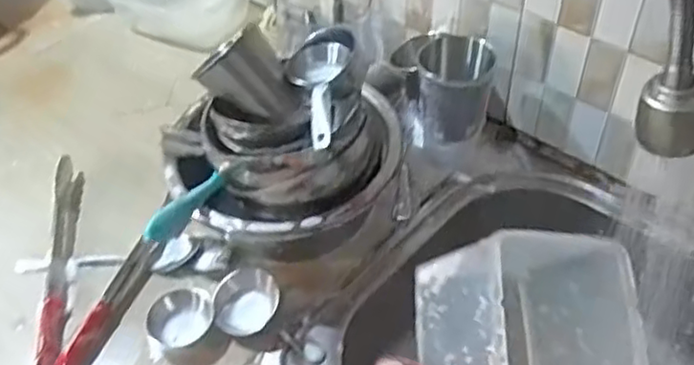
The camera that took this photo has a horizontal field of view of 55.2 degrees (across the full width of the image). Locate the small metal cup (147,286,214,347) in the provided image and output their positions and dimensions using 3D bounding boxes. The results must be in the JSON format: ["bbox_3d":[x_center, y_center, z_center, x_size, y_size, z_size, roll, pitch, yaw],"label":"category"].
[{"bbox_3d":[-0.159,0.124,0.625,0.060,0.022,0.057,-3,47,4],"label":"small metal cup"}]

